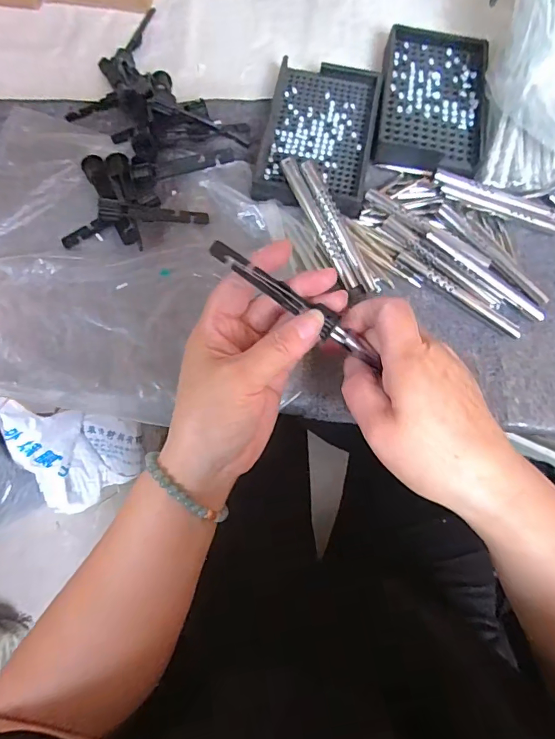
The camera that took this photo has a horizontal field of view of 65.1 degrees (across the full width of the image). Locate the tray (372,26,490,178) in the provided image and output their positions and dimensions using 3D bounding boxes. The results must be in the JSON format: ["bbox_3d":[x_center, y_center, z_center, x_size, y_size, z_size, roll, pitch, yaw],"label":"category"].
[{"bbox_3d":[0.135,-0.239,0.383,0.091,0.020,0.150,9,73,1],"label":"tray"}]

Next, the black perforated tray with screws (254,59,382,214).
[{"bbox_3d":[0.034,-0.197,0.365,0.089,0.026,0.149,11,73,1],"label":"black perforated tray with screws"}]

